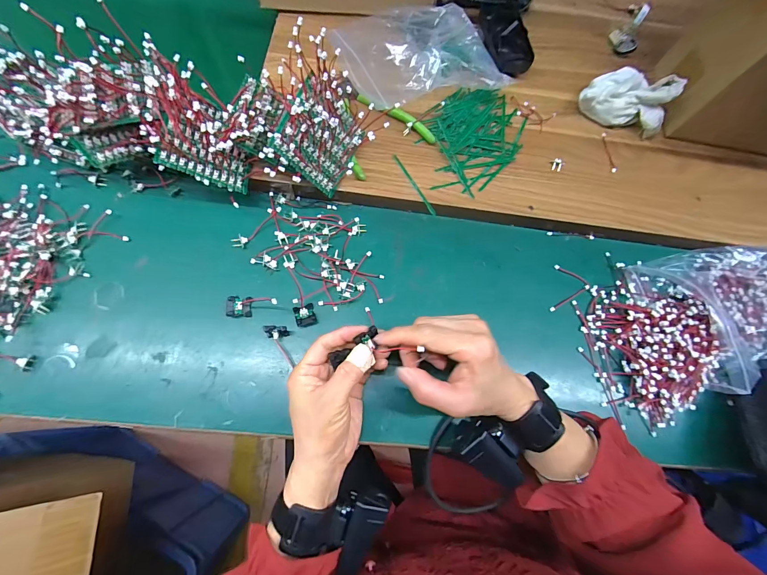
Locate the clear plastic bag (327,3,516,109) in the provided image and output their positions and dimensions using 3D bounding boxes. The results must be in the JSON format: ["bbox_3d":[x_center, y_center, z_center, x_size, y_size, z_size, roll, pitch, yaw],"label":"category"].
[{"bbox_3d":[0.046,-0.296,0.410,0.190,0.050,0.159,-18,75,-11],"label":"clear plastic bag"}]

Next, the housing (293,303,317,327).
[{"bbox_3d":[-0.081,0.029,0.351,0.020,0.012,0.022,-16,74,-10],"label":"housing"}]

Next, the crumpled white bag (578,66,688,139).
[{"bbox_3d":[0.299,-0.240,0.414,0.111,0.060,0.076,16,74,-1],"label":"crumpled white bag"}]

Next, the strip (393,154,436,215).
[{"bbox_3d":[0.035,-0.118,0.383,0.005,0.004,0.086,-29,77,-14],"label":"strip"}]

